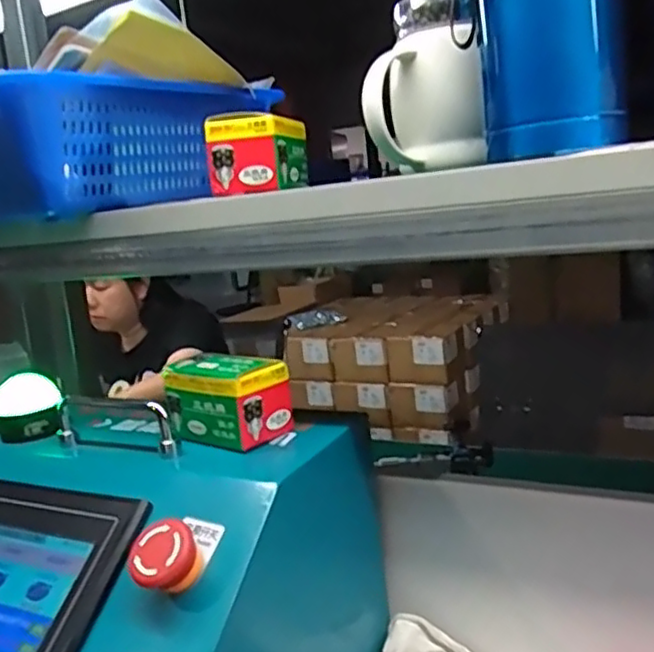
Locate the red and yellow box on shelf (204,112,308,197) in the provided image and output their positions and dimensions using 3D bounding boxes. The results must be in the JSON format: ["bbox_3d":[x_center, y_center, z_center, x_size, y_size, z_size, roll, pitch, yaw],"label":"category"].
[{"bbox_3d":[-0.050,-0.125,0.494,0.057,0.051,0.068,-3,11,18],"label":"red and yellow box on shelf"}]

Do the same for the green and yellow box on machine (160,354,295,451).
[{"bbox_3d":[-0.074,0.052,0.483,0.084,0.055,0.053,1,13,33],"label":"green and yellow box on machine"}]

